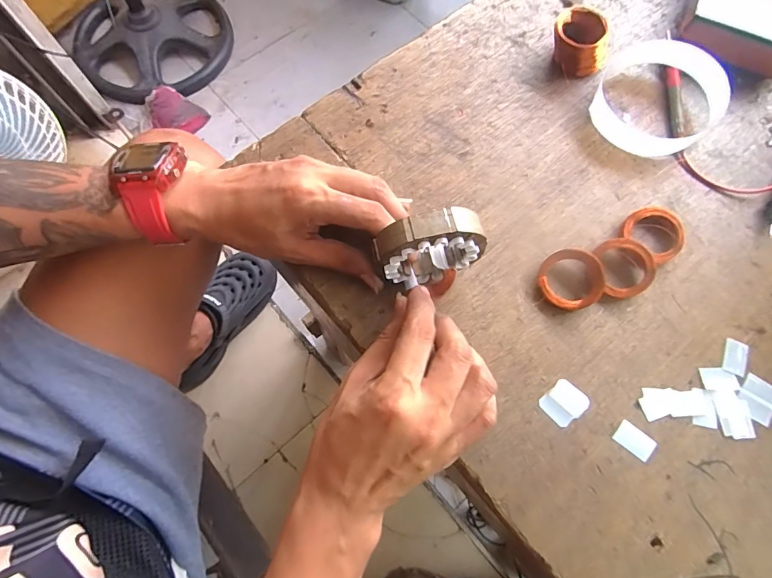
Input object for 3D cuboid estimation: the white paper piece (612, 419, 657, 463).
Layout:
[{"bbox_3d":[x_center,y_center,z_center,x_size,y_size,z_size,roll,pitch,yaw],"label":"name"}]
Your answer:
[{"bbox_3d":[0.166,0.101,0.284,0.025,0.004,0.016,38,75,10],"label":"white paper piece"}]

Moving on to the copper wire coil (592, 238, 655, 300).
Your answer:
[{"bbox_3d":[0.175,-0.014,0.316,0.038,0.018,0.044,2,72,-1],"label":"copper wire coil"}]

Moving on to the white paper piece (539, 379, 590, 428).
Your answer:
[{"bbox_3d":[0.122,0.078,0.292,0.029,0.004,0.025,-39,77,-13],"label":"white paper piece"}]

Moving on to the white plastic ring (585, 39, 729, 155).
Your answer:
[{"bbox_3d":[0.230,-0.163,0.361,0.094,0.039,0.095,0,72,-1],"label":"white plastic ring"}]

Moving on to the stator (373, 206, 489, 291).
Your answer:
[{"bbox_3d":[0.028,-0.025,0.280,0.068,0.065,0.022,-14,73,-6],"label":"stator"}]

